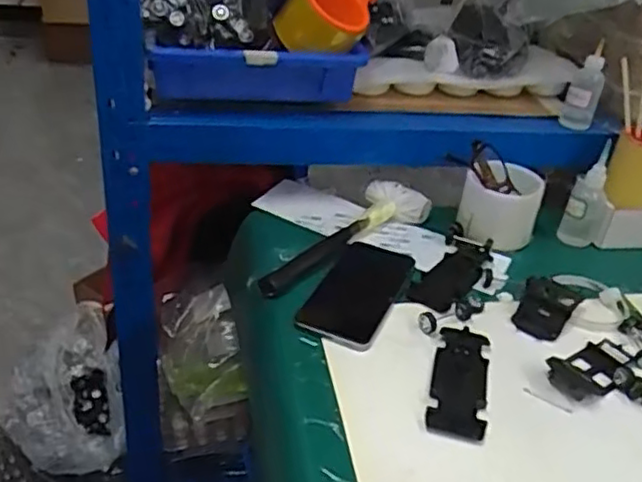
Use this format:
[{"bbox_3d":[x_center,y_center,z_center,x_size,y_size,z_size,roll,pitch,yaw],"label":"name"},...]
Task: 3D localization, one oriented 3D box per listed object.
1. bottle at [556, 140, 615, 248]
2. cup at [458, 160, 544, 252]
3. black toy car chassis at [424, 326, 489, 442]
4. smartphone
[{"bbox_3d":[0.321,-0.048,0.778,0.051,0.111,0.034,21,35,22],"label":"bottle"},{"bbox_3d":[0.208,-0.042,0.766,0.086,0.075,0.079,15,33,14],"label":"cup"},{"bbox_3d":[0.119,0.119,0.564,0.046,0.006,0.128,12,33,9],"label":"black toy car chassis"},{"bbox_3d":[0.038,0.047,0.659,0.078,0.008,0.169,17,34,17],"label":"smartphone"}]

